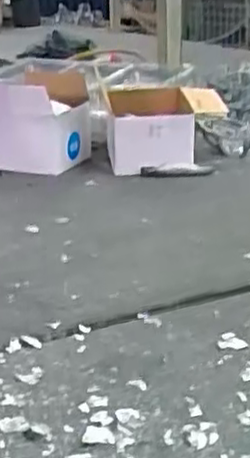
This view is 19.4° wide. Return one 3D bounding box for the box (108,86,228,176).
[{"bbox_3d":[0.062,-0.158,1.163,0.177,0.111,0.150,-1,21,-5],"label":"box"}]

